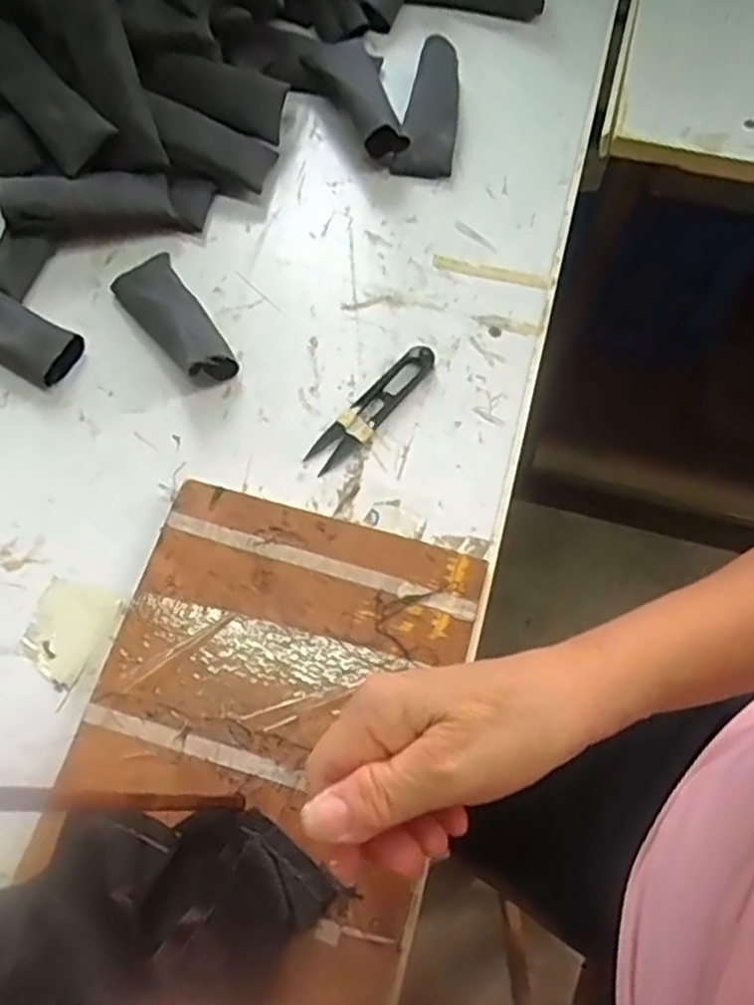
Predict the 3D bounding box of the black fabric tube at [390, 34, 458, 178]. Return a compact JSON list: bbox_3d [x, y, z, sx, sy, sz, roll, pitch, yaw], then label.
[{"bbox_3d":[0.038,-0.274,0.528,0.038,0.028,0.101,9,68,5],"label":"black fabric tube"}]

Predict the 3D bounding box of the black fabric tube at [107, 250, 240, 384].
[{"bbox_3d":[-0.126,-0.114,0.466,0.039,0.025,0.102,-31,70,-11],"label":"black fabric tube"}]

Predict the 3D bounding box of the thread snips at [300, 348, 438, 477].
[{"bbox_3d":[-0.003,-0.057,0.452,0.022,0.011,0.099,39,73,15],"label":"thread snips"}]

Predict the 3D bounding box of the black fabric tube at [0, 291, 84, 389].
[{"bbox_3d":[-0.231,-0.109,0.467,0.104,0.021,0.038,29,71,12],"label":"black fabric tube"}]

